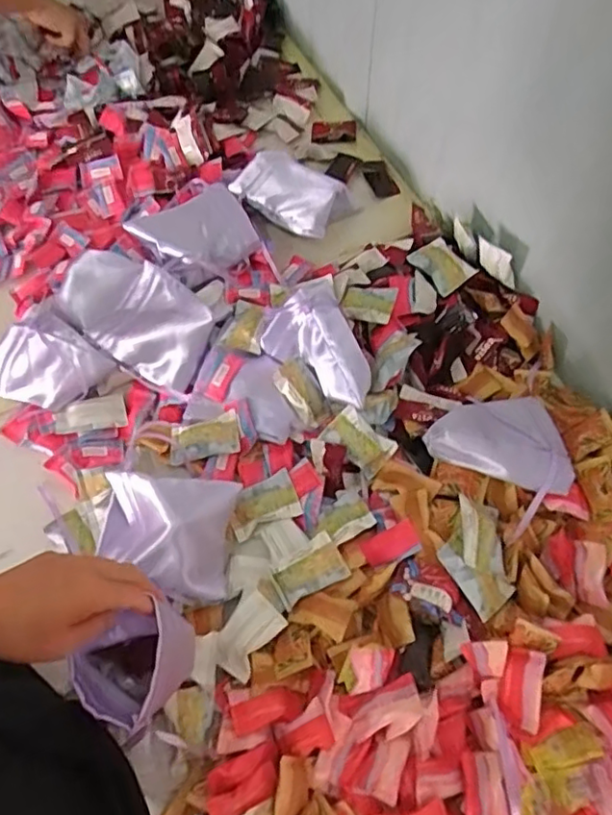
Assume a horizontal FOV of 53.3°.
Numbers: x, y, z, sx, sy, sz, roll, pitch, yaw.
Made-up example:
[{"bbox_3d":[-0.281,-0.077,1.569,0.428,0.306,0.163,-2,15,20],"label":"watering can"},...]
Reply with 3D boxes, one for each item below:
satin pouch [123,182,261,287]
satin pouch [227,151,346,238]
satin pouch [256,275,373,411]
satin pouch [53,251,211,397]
[{"bbox_3d":[-0.139,-0.219,0.771,0.134,0.023,0.137,-27,67,-11],"label":"satin pouch"},{"bbox_3d":[-0.020,-0.280,0.801,0.138,0.048,0.095,27,68,13],"label":"satin pouch"},{"bbox_3d":[0.011,-0.056,0.665,0.044,0.101,0.141,-20,81,-50],"label":"satin pouch"},{"bbox_3d":[-0.204,-0.111,0.733,0.231,0.042,0.120,39,71,17],"label":"satin pouch"}]

